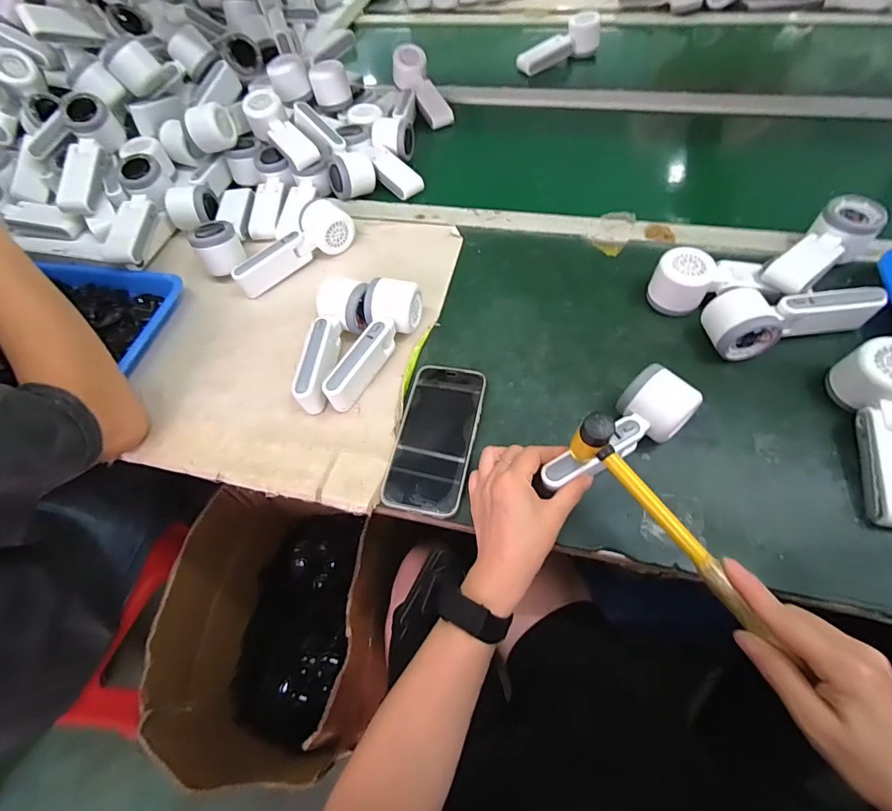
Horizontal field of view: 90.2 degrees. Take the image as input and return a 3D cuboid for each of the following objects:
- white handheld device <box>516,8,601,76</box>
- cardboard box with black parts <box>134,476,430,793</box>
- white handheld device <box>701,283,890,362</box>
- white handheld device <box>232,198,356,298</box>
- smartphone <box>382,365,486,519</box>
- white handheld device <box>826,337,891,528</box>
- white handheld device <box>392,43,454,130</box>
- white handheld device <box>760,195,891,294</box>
[{"bbox_3d":[0.214,-0.683,0.836,0.163,0.056,0.047,-28,60,-12],"label":"white handheld device"},{"bbox_3d":[-0.260,0.358,0.777,0.313,0.293,0.422,0,58,5],"label":"cardboard box with black parts"},{"bbox_3d":[0.352,-0.095,0.465,0.160,0.053,0.064,-15,58,-4],"label":"white handheld device"},{"bbox_3d":[-0.206,-0.212,0.592,0.165,0.049,0.058,-32,61,-15],"label":"white handheld device"},{"bbox_3d":[-0.009,0.029,0.450,0.077,0.011,0.161,8,59,10],"label":"smartphone"},{"bbox_3d":[0.389,0.025,0.392,0.051,0.050,0.161,5,72,8],"label":"white handheld device"},{"bbox_3d":[-0.042,-0.551,0.774,0.058,0.041,0.164,-24,78,-10],"label":"white handheld device"},{"bbox_3d":[0.406,-0.166,0.488,0.168,0.048,0.055,-35,62,-16],"label":"white handheld device"}]

